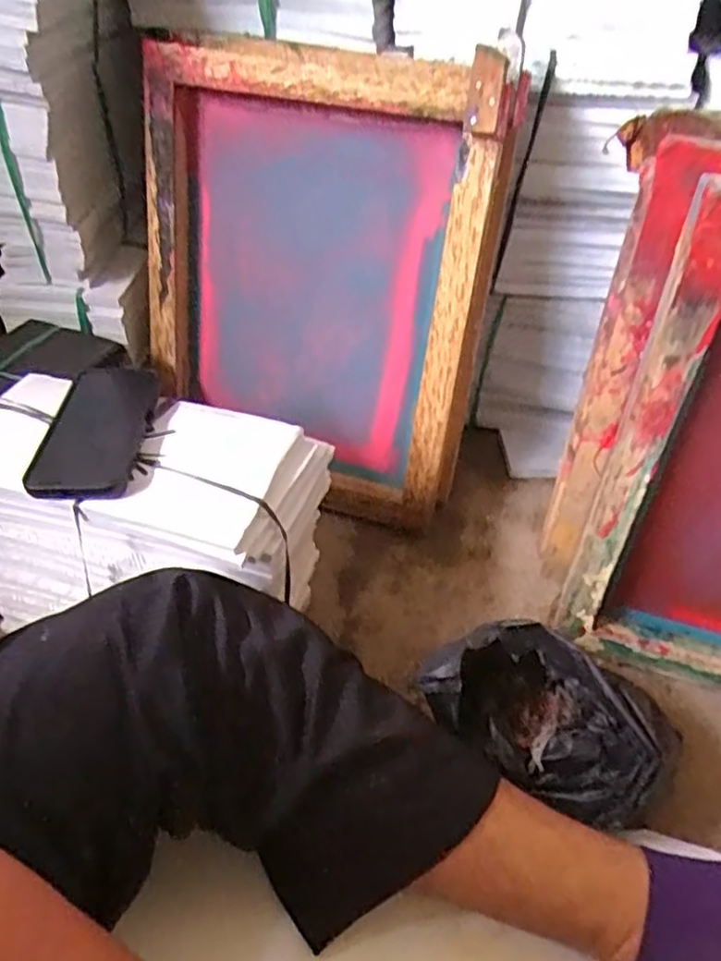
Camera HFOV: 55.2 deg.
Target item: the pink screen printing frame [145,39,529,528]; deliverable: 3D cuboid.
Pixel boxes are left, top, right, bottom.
[{"bbox_3d":[-0.059,-0.200,0.766,0.378,0.481,0.080,13,34,9],"label":"pink screen printing frame"}]

